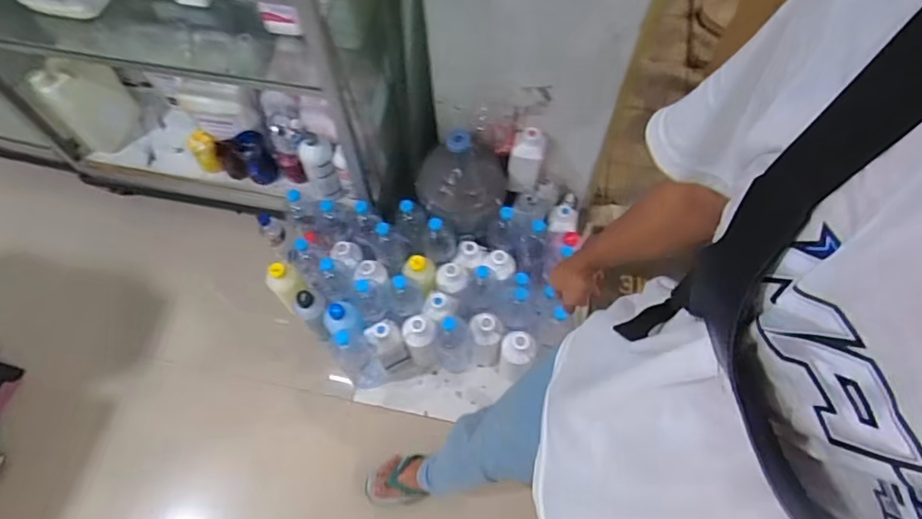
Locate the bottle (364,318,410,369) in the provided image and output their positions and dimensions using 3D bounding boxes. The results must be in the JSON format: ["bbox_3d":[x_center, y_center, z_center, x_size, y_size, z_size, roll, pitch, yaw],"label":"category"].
[{"bbox_3d":[-0.190,0.216,1.418,0.078,0.240,0.074,-1,63,2],"label":"bottle"}]

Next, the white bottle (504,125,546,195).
[{"bbox_3d":[0.170,-0.264,1.429,0.086,0.188,0.078,9,63,7],"label":"white bottle"}]

